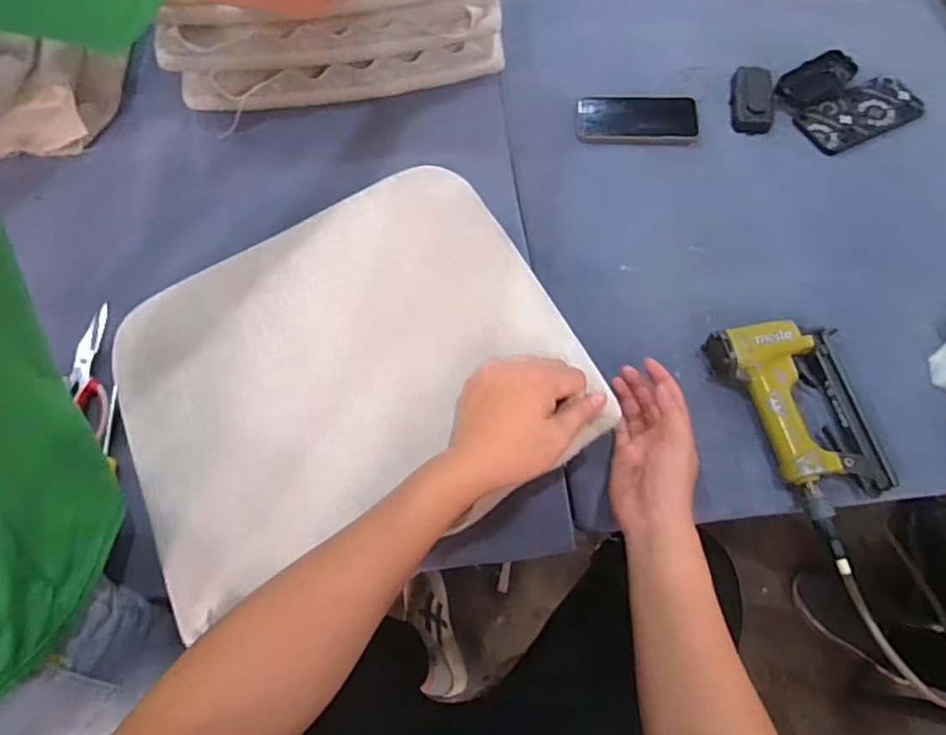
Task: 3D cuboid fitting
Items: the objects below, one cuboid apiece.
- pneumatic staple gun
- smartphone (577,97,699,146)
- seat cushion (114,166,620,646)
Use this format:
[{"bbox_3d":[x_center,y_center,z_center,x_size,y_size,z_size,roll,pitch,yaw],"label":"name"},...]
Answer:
[{"bbox_3d":[0.335,0.042,0.608,0.129,0.038,0.189,-11,66,-3],"label":"pneumatic staple gun"},{"bbox_3d":[0.220,-0.332,0.791,0.155,0.010,0.082,1,69,5],"label":"smartphone"},{"bbox_3d":[-0.138,-0.002,0.589,0.429,0.059,0.358,-26,68,-9],"label":"seat cushion"}]

